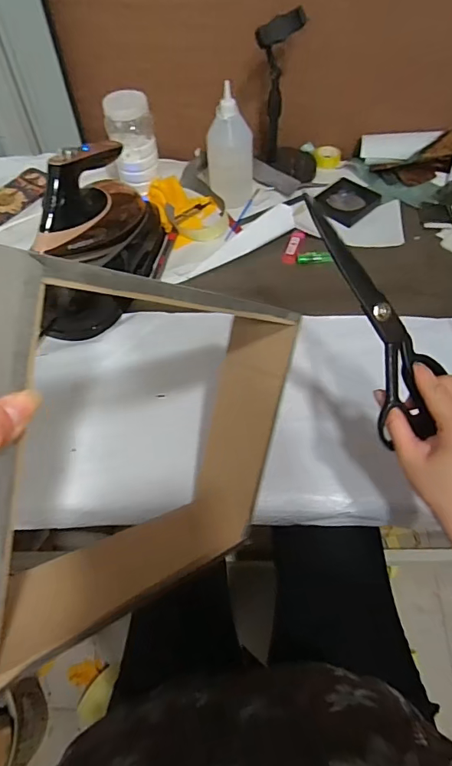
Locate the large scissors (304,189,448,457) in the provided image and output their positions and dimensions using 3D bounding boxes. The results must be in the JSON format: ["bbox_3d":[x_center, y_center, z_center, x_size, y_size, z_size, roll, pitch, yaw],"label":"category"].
[{"bbox_3d":[0.125,-0.057,0.381,0.073,0.032,0.213,-30,100,-16],"label":"large scissors"}]

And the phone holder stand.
[{"bbox_3d":[0.114,-0.501,0.797,0.115,0.251,0.091,4,58,6],"label":"phone holder stand"}]

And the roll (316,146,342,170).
[{"bbox_3d":[0.200,-0.441,0.881,0.050,0.024,0.050,8,58,8],"label":"roll"}]

